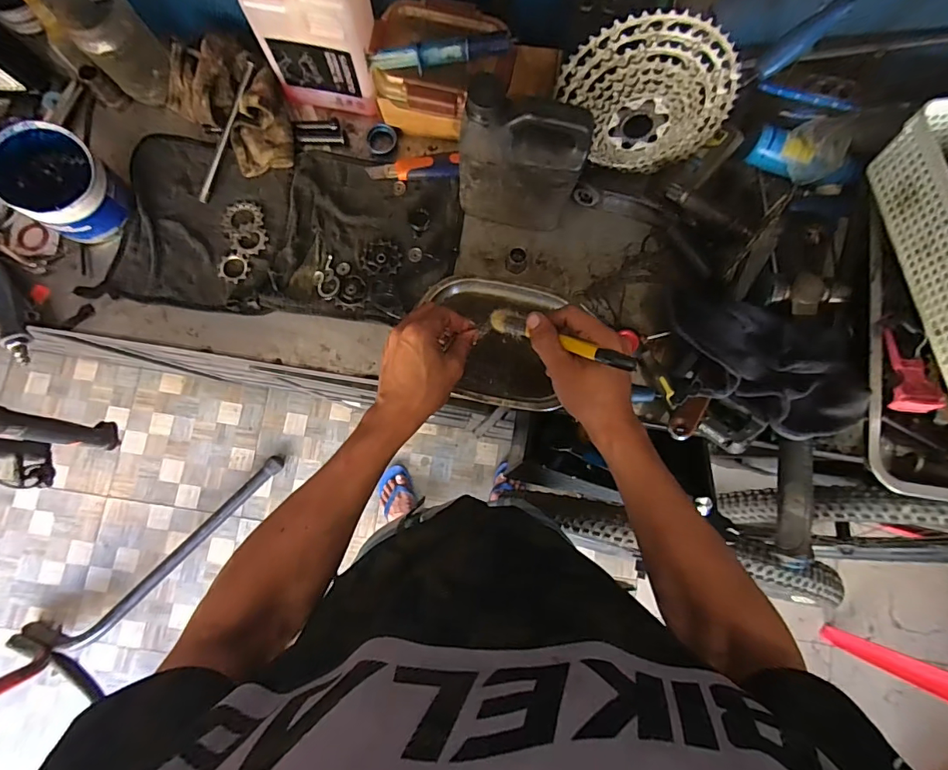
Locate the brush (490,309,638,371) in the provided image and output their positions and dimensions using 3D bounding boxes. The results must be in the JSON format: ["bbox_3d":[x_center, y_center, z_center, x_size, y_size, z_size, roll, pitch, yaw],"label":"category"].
[{"bbox_3d":[0.079,-0.046,0.436,0.172,0.028,0.024,25,79,43],"label":"brush"}]

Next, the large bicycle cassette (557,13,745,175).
[{"bbox_3d":[0.186,-0.307,0.503,0.184,0.159,0.047,5,81,-1],"label":"large bicycle cassette"}]

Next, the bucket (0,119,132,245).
[{"bbox_3d":[-0.471,-0.226,0.538,0.100,0.098,0.100,-44,85,-7],"label":"bucket"}]

